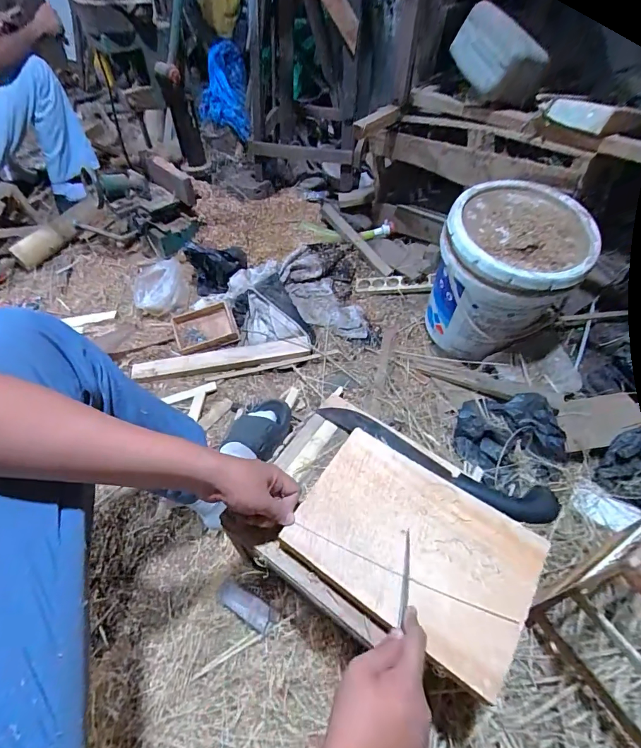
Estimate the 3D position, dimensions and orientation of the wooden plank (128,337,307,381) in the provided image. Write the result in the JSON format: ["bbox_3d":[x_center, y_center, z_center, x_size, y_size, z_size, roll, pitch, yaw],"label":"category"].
[{"bbox_3d":[-0.255,-0.039,1.023,0.451,0.033,0.051,-7,50,-4],"label":"wooden plank"}]

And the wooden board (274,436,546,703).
[{"bbox_3d":[0.114,0.209,0.495,0.280,0.011,0.190,28,58,22],"label":"wooden board"}]

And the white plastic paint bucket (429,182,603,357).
[{"bbox_3d":[0.424,-0.214,0.941,0.284,0.336,0.291,-1,52,1],"label":"white plastic paint bucket"}]

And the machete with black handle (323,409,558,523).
[{"bbox_3d":[0.159,0.123,0.587,0.358,0.041,0.057,24,57,19],"label":"machete with black handle"}]

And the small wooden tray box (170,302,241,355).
[{"bbox_3d":[-0.313,-0.123,1.062,0.157,0.032,0.137,-17,51,-12],"label":"small wooden tray box"}]

